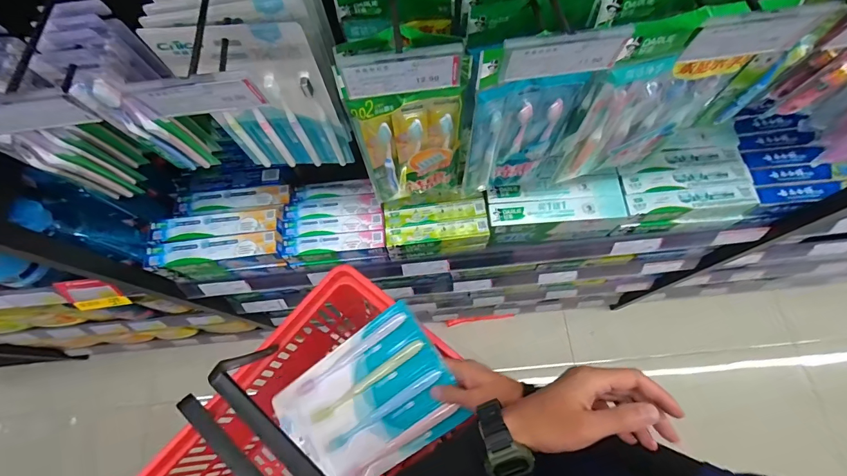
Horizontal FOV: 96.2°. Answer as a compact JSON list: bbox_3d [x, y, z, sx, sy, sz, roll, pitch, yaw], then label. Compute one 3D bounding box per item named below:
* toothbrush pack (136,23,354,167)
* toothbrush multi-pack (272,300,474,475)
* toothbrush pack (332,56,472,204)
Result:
[{"bbox_3d":[-0.192,-0.159,0.482,0.155,0.239,0.028,3,70,4],"label":"toothbrush pack"},{"bbox_3d":[-0.077,0.218,0.494,0.247,0.014,0.159,-39,73,12],"label":"toothbrush multi-pack"},{"bbox_3d":[-0.011,-0.117,0.501,0.138,0.250,0.023,-13,69,-2],"label":"toothbrush pack"}]

